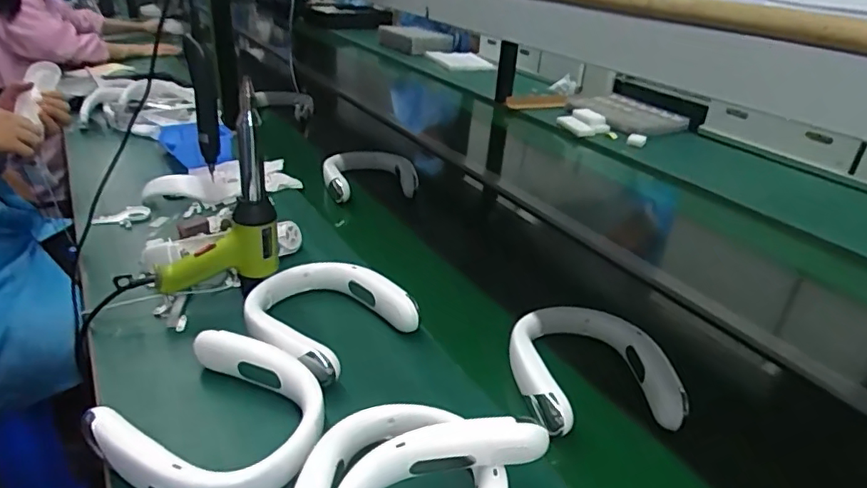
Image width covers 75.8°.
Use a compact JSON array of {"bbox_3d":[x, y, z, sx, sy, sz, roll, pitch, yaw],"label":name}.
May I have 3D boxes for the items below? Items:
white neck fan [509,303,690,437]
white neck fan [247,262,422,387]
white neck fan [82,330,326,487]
[{"bbox_3d":[0.191,0.145,0.700,0.184,0.043,0.213,-1,30,-8],"label":"white neck fan"},{"bbox_3d":[-0.148,0.097,0.739,0.197,0.056,0.193,25,36,33],"label":"white neck fan"},{"bbox_3d":[-0.218,0.180,0.573,0.204,0.057,0.191,17,33,22],"label":"white neck fan"}]

